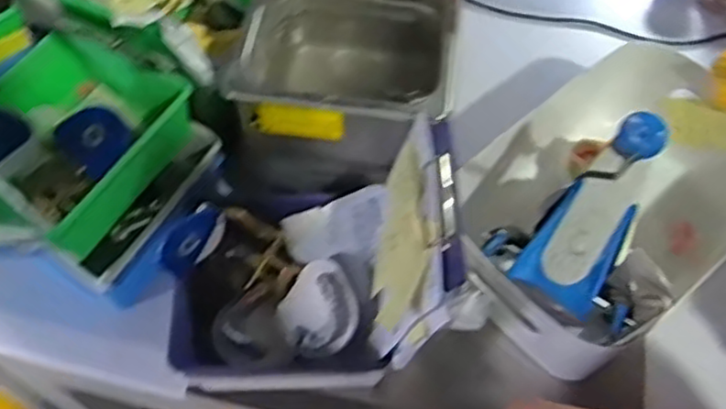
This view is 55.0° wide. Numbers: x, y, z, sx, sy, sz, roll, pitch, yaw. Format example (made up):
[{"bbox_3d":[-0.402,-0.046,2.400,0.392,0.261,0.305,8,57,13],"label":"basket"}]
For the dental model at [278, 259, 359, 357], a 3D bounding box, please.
[{"bbox_3d":[-0.037,0.087,0.575,0.065,0.019,0.071,-35,71,21],"label":"dental model"}]

